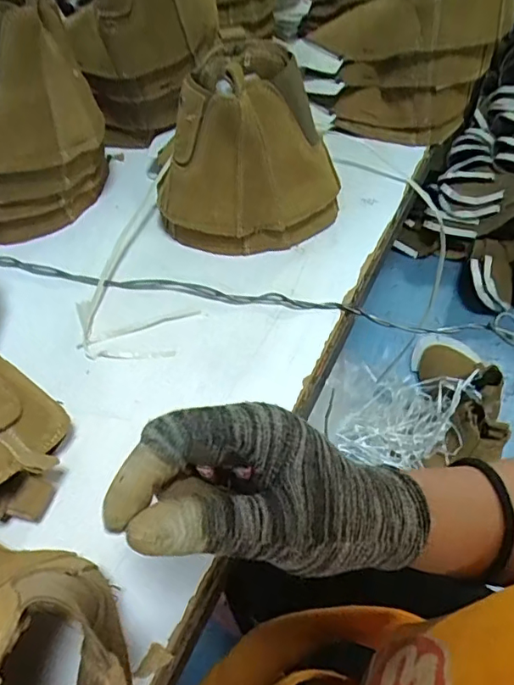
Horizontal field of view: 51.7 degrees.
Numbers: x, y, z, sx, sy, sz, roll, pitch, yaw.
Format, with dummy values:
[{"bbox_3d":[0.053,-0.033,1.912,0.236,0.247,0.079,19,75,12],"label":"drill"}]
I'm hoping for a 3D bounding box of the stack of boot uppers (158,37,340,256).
[{"bbox_3d":[-0.009,-0.161,0.468,0.148,0.150,0.091,17,53,14],"label":"stack of boot uppers"}]

